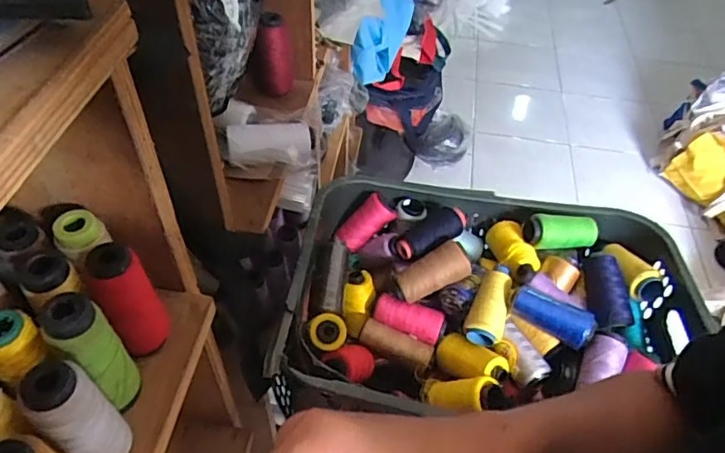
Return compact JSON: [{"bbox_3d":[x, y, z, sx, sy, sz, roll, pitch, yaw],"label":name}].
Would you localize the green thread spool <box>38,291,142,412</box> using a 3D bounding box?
[{"bbox_3d":[-0.196,0.094,0.399,0.039,0.105,0.041,2,47,-2],"label":"green thread spool"}]

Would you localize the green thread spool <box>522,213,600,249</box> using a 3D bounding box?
[{"bbox_3d":[0.310,0.007,0.856,0.117,0.043,0.042,-2,48,-5],"label":"green thread spool"}]

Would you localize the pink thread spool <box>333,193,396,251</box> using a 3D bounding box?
[{"bbox_3d":[0.010,-0.011,0.897,0.052,0.088,0.052,47,12,0],"label":"pink thread spool"}]

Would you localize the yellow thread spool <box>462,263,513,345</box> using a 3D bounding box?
[{"bbox_3d":[0.184,0.108,0.777,0.051,0.041,0.120,17,62,13],"label":"yellow thread spool"}]

